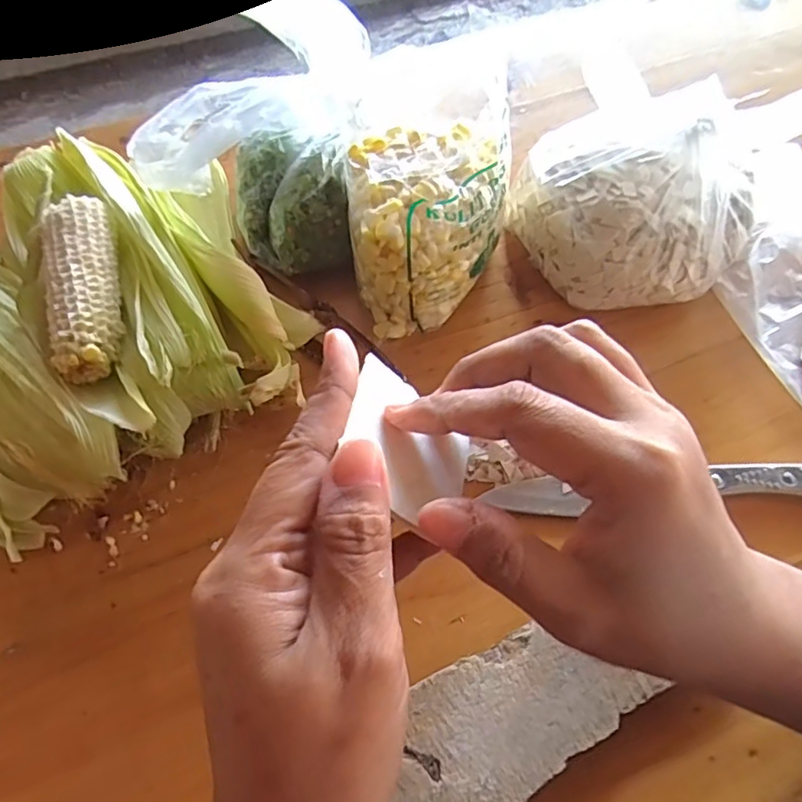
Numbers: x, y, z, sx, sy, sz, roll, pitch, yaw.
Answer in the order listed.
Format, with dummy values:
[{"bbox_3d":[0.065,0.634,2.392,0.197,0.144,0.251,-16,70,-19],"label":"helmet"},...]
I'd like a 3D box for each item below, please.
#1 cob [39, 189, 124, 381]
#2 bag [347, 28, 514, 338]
[{"bbox_3d":[-0.166,-0.060,0.314,0.033,0.031,0.096,-10,63,-6],"label":"cob"},{"bbox_3d":[0.015,-0.112,0.347,0.087,0.108,0.105,-3,63,-3],"label":"bag"}]

